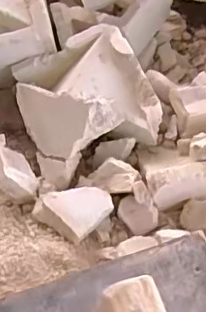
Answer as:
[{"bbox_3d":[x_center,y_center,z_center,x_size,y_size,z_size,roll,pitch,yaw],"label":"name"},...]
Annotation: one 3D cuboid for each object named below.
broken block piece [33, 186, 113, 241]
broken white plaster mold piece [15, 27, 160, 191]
[{"bbox_3d":[-0.035,0.063,0.699,0.075,0.025,0.078,32,62,18],"label":"broken block piece"},{"bbox_3d":[-0.028,-0.077,0.768,0.166,0.091,0.179,-19,59,-13],"label":"broken white plaster mold piece"}]

